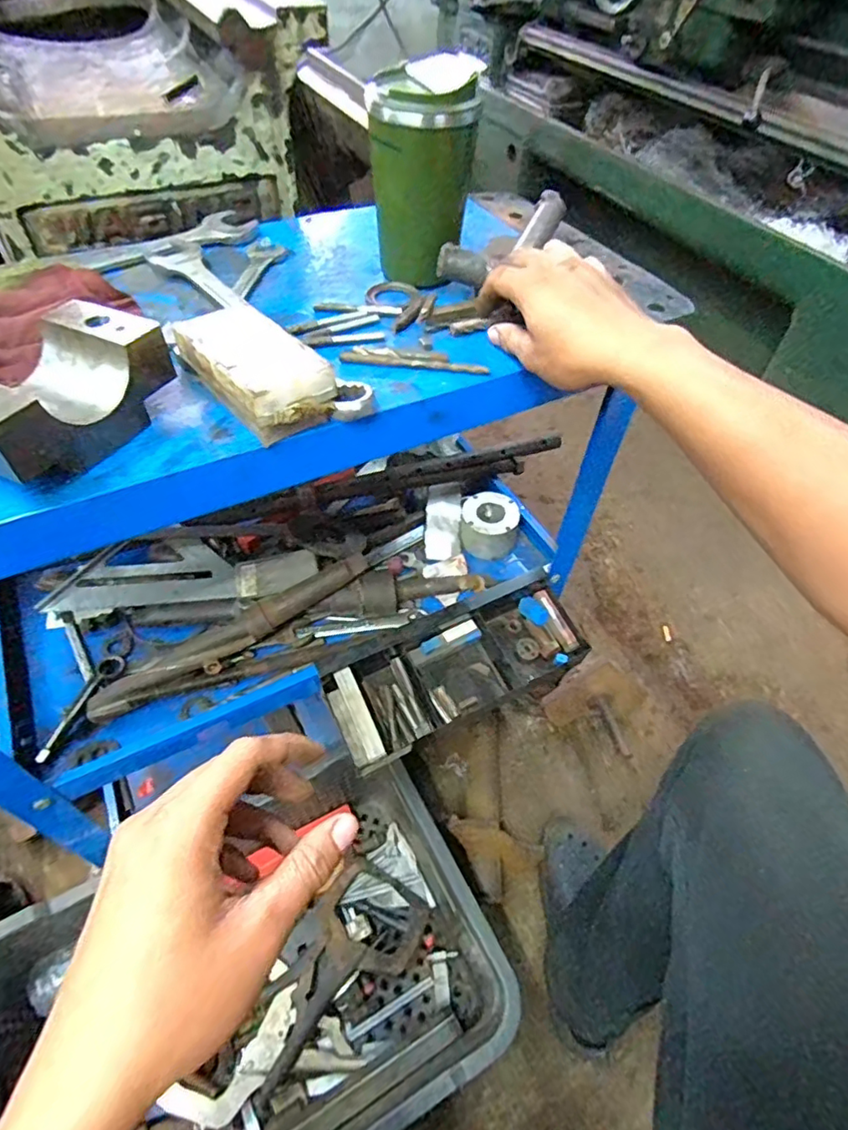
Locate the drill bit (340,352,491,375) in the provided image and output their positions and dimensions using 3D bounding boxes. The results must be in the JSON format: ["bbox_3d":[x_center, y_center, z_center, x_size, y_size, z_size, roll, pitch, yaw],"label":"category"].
[{"bbox_3d":[-0.008,-0.152,0.435,0.112,0.008,0.012,9,51,4],"label":"drill bit"}]

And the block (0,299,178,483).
[{"bbox_3d":[-0.224,-0.103,0.354,0.079,0.052,0.128,22,53,14],"label":"block"}]

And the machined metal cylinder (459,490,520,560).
[{"bbox_3d":[0.086,-0.053,0.767,0.074,0.056,0.070,11,51,6],"label":"machined metal cylinder"}]

